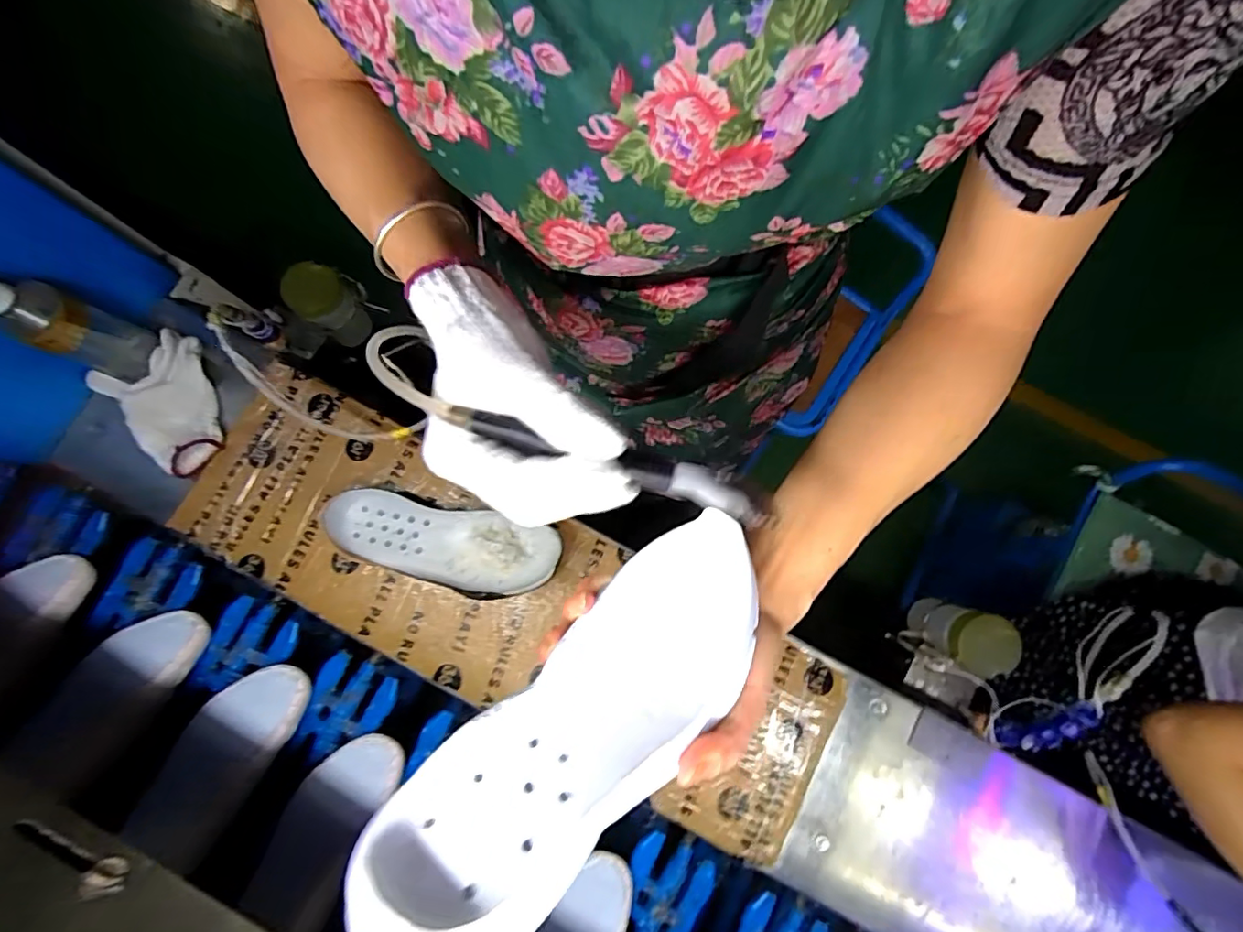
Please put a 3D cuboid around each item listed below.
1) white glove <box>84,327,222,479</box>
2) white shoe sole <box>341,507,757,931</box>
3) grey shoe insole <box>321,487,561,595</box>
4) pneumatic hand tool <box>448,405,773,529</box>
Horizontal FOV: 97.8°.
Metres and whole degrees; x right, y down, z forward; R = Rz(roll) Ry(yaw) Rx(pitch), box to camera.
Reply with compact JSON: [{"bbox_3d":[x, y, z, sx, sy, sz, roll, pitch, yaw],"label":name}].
[{"bbox_3d":[-0.502,-0.071,0.612,0.109,0.051,0.141,-37,79,-7],"label":"white glove"},{"bbox_3d":[-0.012,0.117,0.258,0.077,0.029,0.235,44,62,10],"label":"white shoe sole"},{"bbox_3d":[-0.197,0.087,0.603,0.252,0.043,0.085,10,77,3],"label":"grey shoe insole"},{"bbox_3d":[-0.007,-0.003,0.254,0.153,0.019,0.020,15,78,0],"label":"pneumatic hand tool"}]

